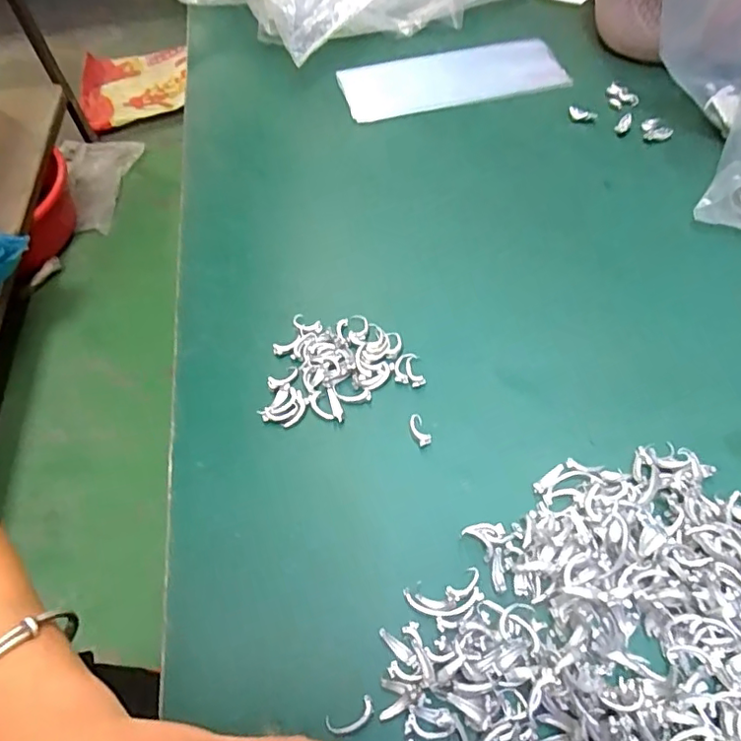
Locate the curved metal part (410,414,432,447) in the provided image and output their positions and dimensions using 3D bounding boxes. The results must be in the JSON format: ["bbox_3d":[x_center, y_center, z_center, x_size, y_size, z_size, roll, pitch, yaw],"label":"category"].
[{"bbox_3d":[0.027,0.033,0.312,0.008,0.005,0.020,-17,58,-10],"label":"curved metal part"}]

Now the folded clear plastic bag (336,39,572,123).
[{"bbox_3d":[0.074,-0.269,0.509,0.202,0.009,0.079,-14,57,-5],"label":"folded clear plastic bag"}]

